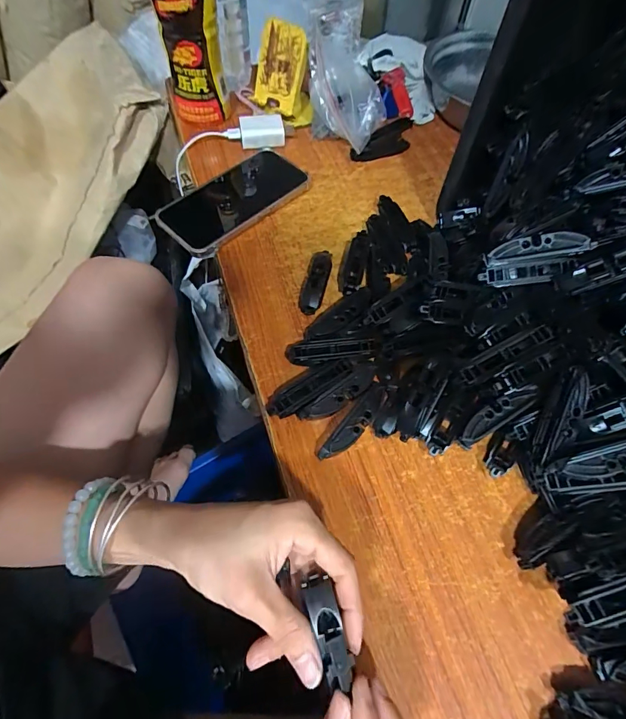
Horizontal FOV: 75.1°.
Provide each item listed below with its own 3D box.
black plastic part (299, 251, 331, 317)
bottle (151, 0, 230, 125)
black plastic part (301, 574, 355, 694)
[{"bbox_3d":[0.003,-0.079,0.405,0.022,0.015,0.077,10,60,3],"label":"black plastic part"},{"bbox_3d":[-0.140,-0.372,0.456,0.066,0.186,0.061,-12,62,-8],"label":"bottle"},{"bbox_3d":[0.008,0.141,0.210,0.016,0.010,0.050,-18,68,-6],"label":"black plastic part"}]

